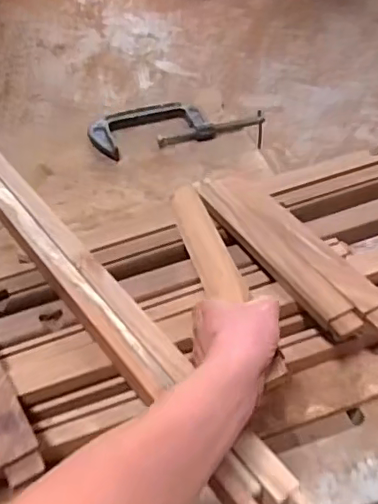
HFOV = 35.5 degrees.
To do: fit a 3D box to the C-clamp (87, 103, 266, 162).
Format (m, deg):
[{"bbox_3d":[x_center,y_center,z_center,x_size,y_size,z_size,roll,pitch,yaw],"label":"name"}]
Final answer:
[{"bbox_3d":[-0.019,-0.210,0.979,0.284,0.036,0.115,-6,50,-7],"label":"C-clamp"}]

